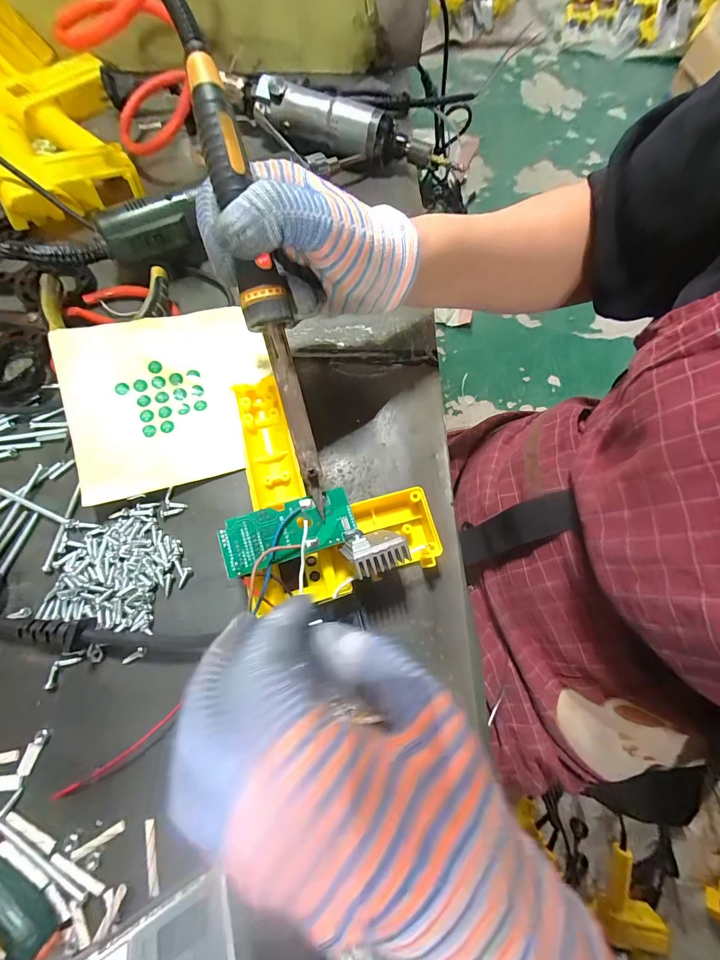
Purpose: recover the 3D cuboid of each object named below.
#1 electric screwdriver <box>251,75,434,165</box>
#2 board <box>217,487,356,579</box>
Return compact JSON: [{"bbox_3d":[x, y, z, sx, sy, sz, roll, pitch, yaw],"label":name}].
[{"bbox_3d":[-0.019,-0.349,0.355,0.185,0.041,0.048,11,70,2],"label":"electric screwdriver"},{"bbox_3d":[-0.042,0.029,0.210,0.076,0.004,0.033,-16,76,-14],"label":"board"}]

